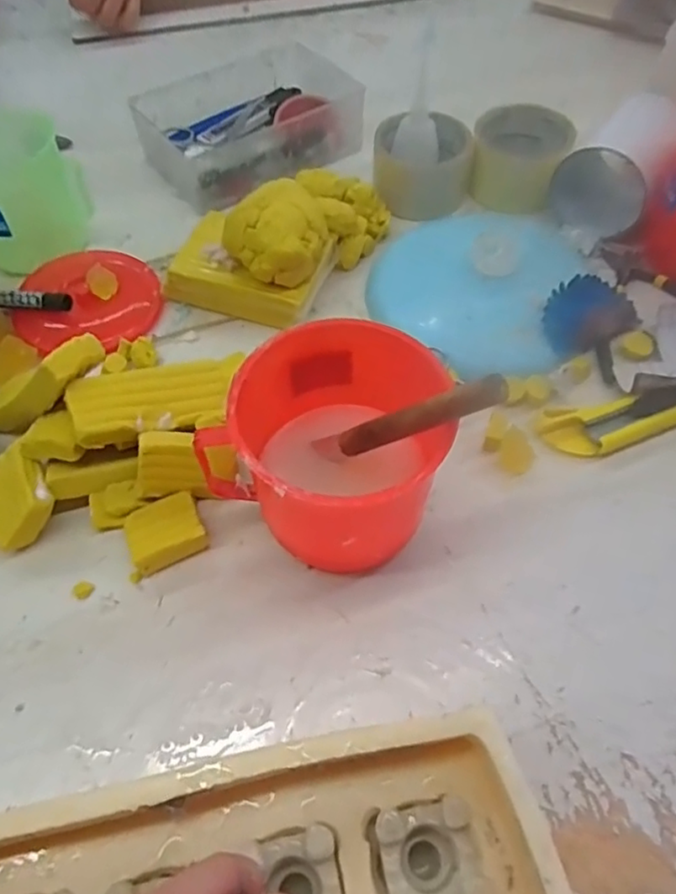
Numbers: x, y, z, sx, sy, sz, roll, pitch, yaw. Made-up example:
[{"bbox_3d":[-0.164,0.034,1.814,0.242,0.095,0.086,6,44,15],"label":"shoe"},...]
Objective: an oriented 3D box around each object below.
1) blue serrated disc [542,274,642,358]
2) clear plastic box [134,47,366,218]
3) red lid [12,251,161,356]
[{"bbox_3d":[0.190,-0.102,0.476,0.074,0.008,0.056,-30,90,-9],"label":"blue serrated disc"},{"bbox_3d":[-0.086,-0.322,0.612,0.208,0.053,0.150,-34,62,-19],"label":"clear plastic box"},{"bbox_3d":[-0.201,-0.124,0.500,0.107,0.024,0.106,-1,57,1],"label":"red lid"}]

